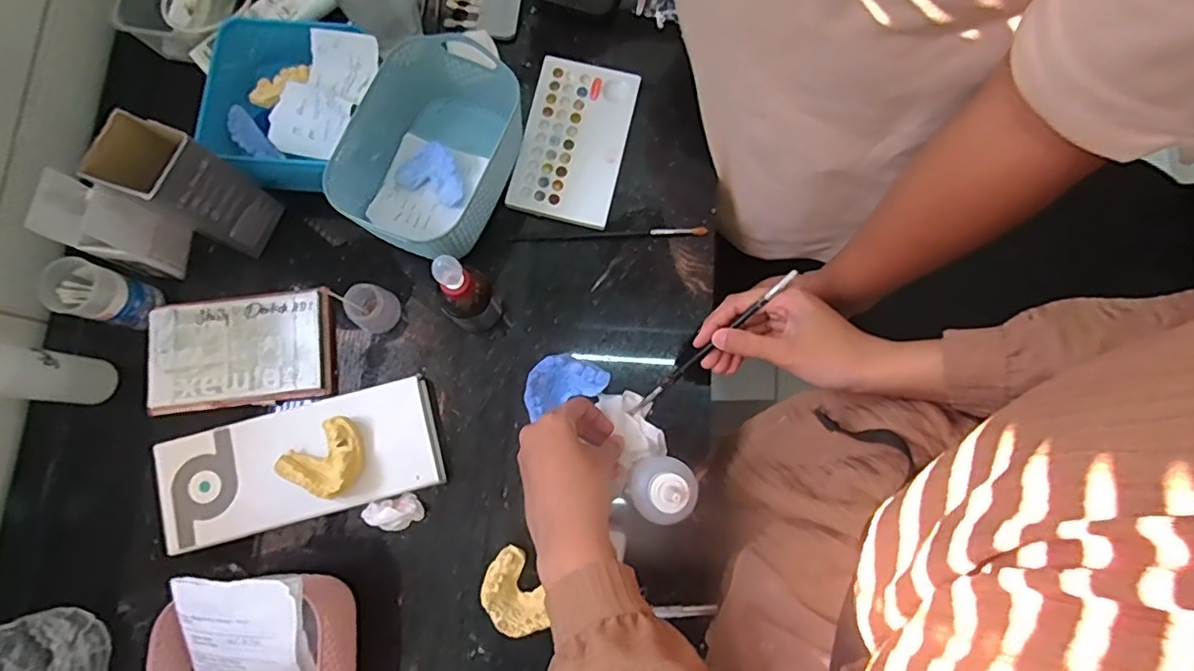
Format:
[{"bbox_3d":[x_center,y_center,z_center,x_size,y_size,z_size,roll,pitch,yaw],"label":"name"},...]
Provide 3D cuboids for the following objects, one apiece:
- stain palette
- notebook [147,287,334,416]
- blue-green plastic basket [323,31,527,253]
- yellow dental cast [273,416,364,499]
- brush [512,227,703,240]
[{"bbox_3d":[-0.021,-0.181,0.545,0.092,0.012,0.154,13,79,2],"label":"stain palette"},{"bbox_3d":[-0.303,0.014,0.504,0.148,0.012,0.091,-7,79,-2],"label":"notebook"},{"bbox_3d":[-0.139,-0.156,0.505,0.116,0.070,0.159,22,80,4],"label":"blue-green plastic basket"},{"bbox_3d":[-0.209,0.100,0.458,0.062,0.029,0.051,-33,81,-6],"label":"yellow dental cast"},{"bbox_3d":[0.010,-0.091,0.529,0.177,0.007,0.007,-1,79,-1],"label":"brush"}]

